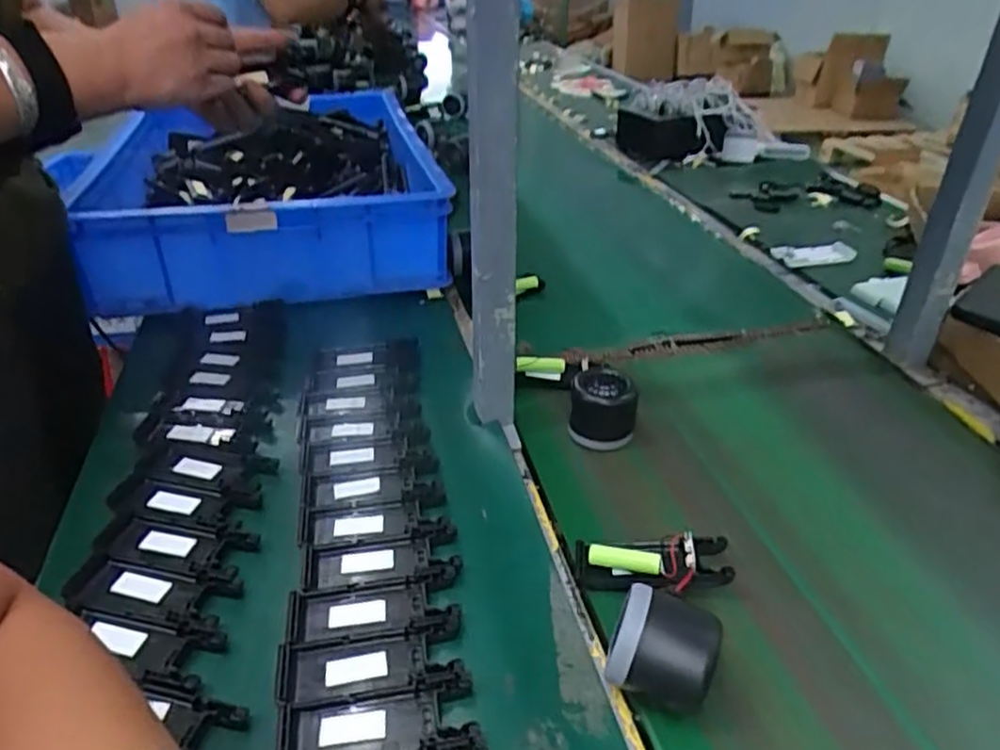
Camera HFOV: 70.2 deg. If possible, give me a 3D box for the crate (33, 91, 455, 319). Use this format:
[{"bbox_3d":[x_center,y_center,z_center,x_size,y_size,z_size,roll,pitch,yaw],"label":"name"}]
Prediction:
[{"bbox_3d":[-0.323,-0.284,1.010,0.415,0.109,0.688,-8,33,-14],"label":"crate"}]

